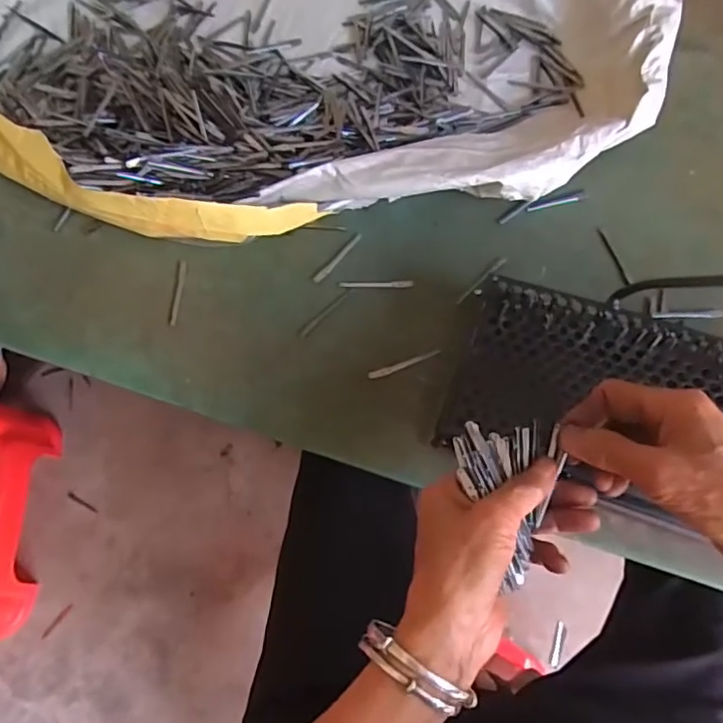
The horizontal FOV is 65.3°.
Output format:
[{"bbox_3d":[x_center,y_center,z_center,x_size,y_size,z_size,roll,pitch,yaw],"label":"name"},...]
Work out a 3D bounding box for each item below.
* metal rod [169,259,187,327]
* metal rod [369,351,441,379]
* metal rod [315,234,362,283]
[{"bbox_3d":[-0.169,-0.064,0.520,0.007,0.004,0.066,2,72,3],"label":"metal rod"},{"bbox_3d":[0.038,0.002,0.495,0.065,0.006,0.007,-21,72,-5],"label":"metal rod"},{"bbox_3d":[-0.021,-0.099,0.535,0.008,0.004,0.065,39,77,14],"label":"metal rod"}]

